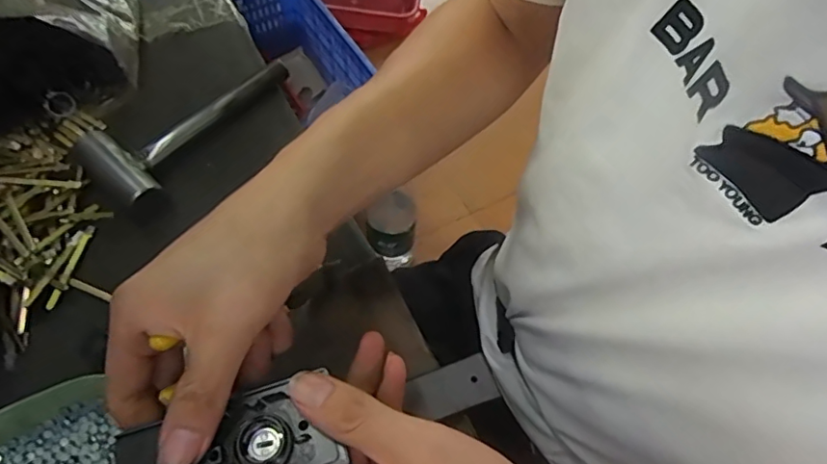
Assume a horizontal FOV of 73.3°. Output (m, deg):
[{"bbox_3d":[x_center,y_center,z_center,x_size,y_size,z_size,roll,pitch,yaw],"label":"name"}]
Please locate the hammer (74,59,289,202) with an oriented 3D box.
[{"bbox_3d":[-0.182,-0.097,0.440,0.082,0.021,0.163,31,63,16],"label":"hammer"}]

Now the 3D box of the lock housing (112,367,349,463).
[{"bbox_3d":[-0.087,0.105,0.262,0.101,0.014,0.048,-13,58,-8],"label":"lock housing"}]

